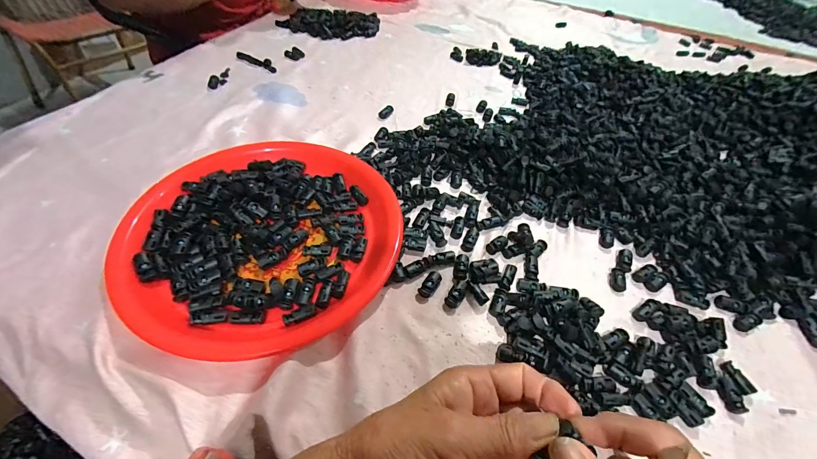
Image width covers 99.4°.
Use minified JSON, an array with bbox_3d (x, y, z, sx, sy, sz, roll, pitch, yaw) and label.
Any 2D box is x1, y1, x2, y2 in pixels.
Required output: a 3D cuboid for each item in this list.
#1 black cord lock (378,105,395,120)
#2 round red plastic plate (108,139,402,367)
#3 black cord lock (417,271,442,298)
[{"bbox_3d":[-0.034,-0.182,0.533,0.013,0.009,0.032,29,53,19],"label":"black cord lock"},{"bbox_3d":[-0.145,-0.006,0.351,0.265,0.025,0.255,2,50,-3],"label":"round red plastic plate"},{"bbox_3d":[0.021,0.052,0.336,0.015,0.010,0.032,24,52,15],"label":"black cord lock"}]

